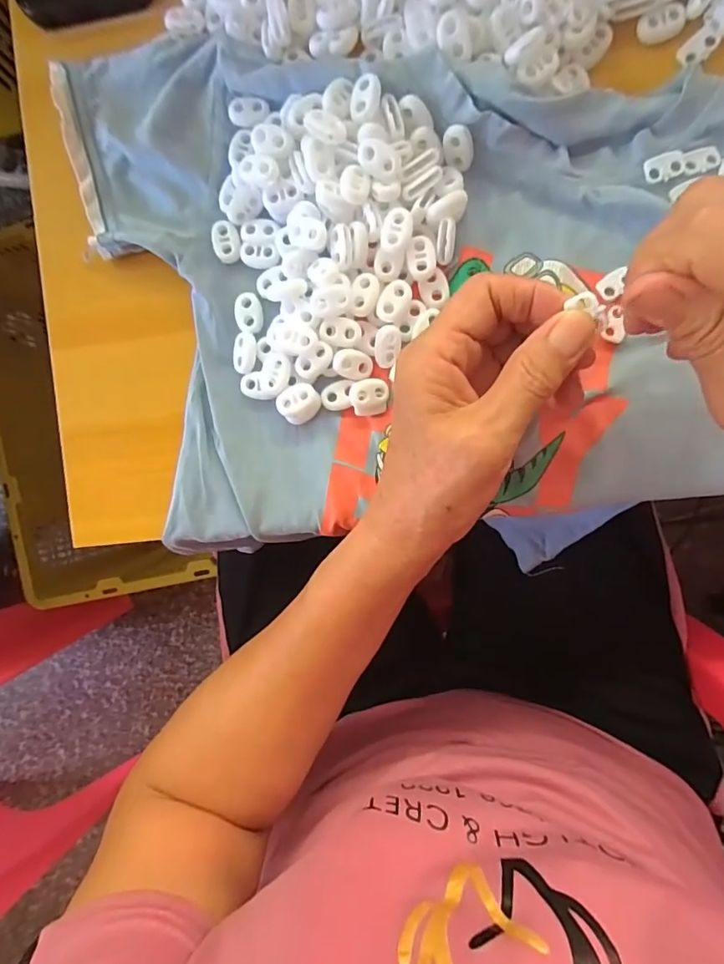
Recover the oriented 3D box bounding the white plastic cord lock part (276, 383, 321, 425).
[{"bbox_3d":[-0.034,-0.043,0.268,0.023,0.013,0.020,-22,91,7],"label":"white plastic cord lock part"}]

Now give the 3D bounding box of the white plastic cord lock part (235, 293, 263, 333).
[{"bbox_3d":[-0.063,-0.094,0.271,0.015,0.004,0.022,-4,94,6],"label":"white plastic cord lock part"}]

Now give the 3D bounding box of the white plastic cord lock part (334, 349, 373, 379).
[{"bbox_3d":[-0.005,-0.064,0.260,0.020,0.006,0.015,12,95,5],"label":"white plastic cord lock part"}]

